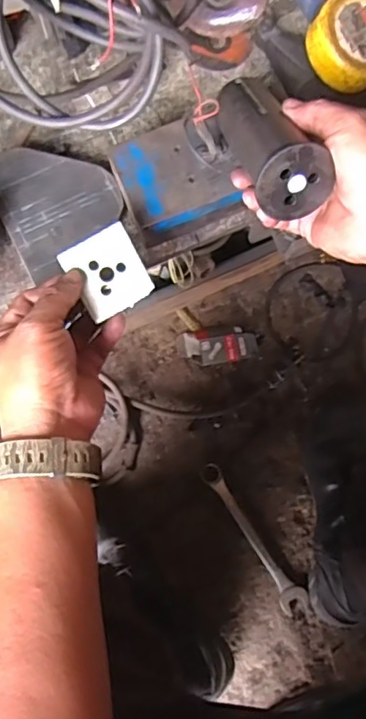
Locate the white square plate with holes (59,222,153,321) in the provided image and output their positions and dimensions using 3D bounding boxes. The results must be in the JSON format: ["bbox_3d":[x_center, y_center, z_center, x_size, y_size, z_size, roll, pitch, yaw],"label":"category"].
[{"bbox_3d":[-0.057,-0.066,0.440,0.053,0.004,0.060,-30,102,-4],"label":"white square plate with holes"}]

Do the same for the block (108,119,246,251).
[{"bbox_3d":[-0.010,-0.156,0.508,0.092,0.044,0.086,-21,79,-4],"label":"block"}]

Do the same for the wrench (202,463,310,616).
[{"bbox_3d":[0.095,0.239,0.771,0.034,0.013,0.225,-32,80,-6],"label":"wrench"}]

